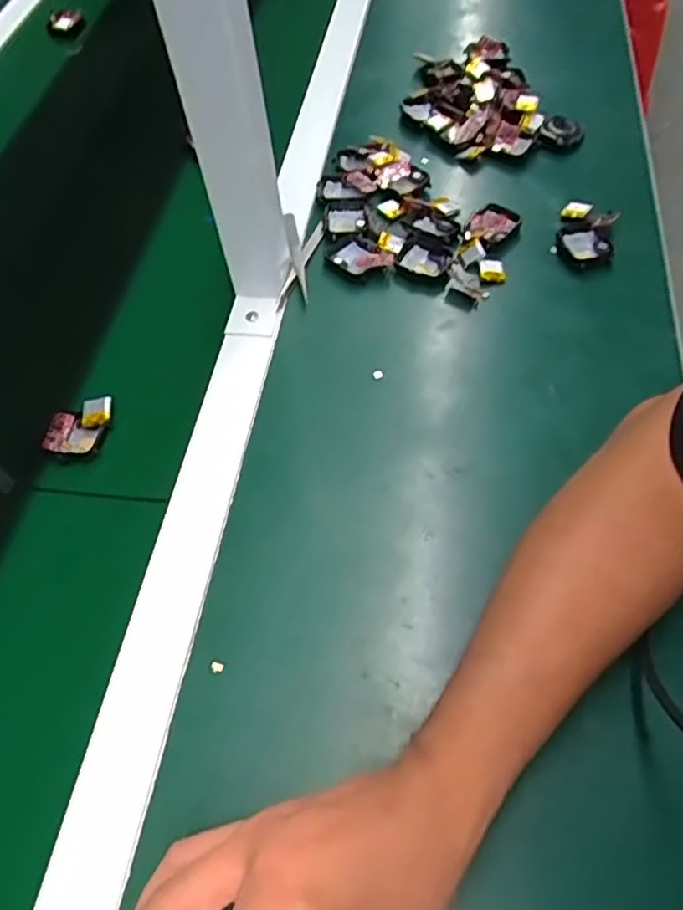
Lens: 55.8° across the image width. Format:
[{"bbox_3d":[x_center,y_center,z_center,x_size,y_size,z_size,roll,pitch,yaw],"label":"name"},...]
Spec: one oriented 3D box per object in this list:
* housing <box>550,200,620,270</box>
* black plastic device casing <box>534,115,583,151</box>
[{"bbox_3d":[0.204,-0.185,0.539,0.045,0.017,0.072,15,61,13],"label":"housing"},{"bbox_3d":[0.206,-0.306,0.611,0.043,0.022,0.021,3,59,7],"label":"black plastic device casing"}]

